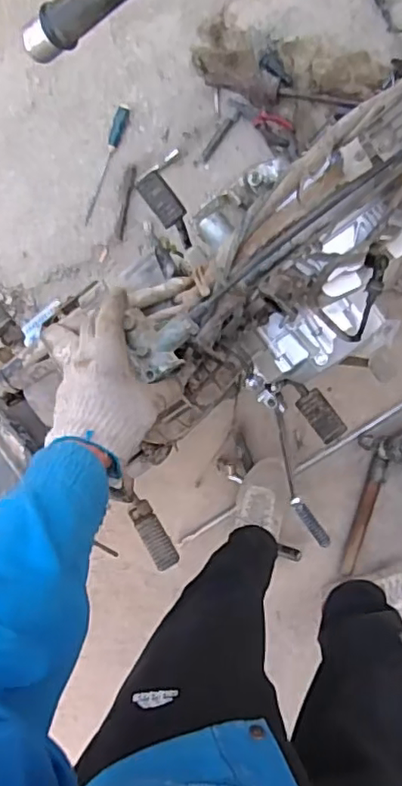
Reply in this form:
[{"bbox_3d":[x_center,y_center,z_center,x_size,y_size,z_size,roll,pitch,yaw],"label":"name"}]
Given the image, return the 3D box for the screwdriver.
[{"bbox_3d":[-0.215,-0.522,1.386,0.027,0.030,0.272,20,98,7],"label":"screwdriver"}]

